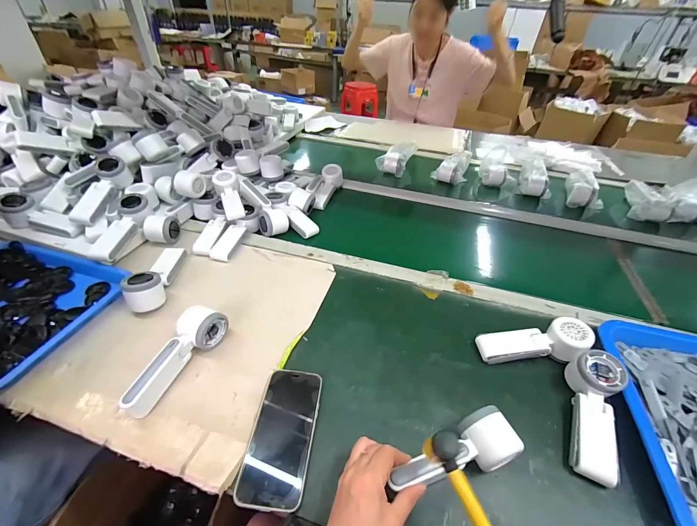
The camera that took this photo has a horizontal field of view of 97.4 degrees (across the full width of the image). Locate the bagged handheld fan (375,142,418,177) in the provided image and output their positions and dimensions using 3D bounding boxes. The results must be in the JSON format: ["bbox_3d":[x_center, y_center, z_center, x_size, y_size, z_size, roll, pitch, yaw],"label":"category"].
[{"bbox_3d":[0.158,-0.355,1.029,0.099,0.064,0.149,20,43,19],"label":"bagged handheld fan"}]

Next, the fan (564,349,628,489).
[{"bbox_3d":[0.328,0.196,0.403,0.055,0.055,0.162,19,44,18],"label":"fan"}]

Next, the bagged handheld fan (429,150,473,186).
[{"bbox_3d":[0.332,-0.302,0.972,0.113,0.070,0.079,-18,45,-22],"label":"bagged handheld fan"}]

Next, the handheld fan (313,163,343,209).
[{"bbox_3d":[-0.063,-0.206,0.861,0.058,0.051,0.167,13,59,10],"label":"handheld fan"}]

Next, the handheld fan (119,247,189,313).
[{"bbox_3d":[-0.358,0.022,0.578,0.050,0.057,0.158,0,31,-4],"label":"handheld fan"}]

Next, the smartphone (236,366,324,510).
[{"bbox_3d":[-0.084,0.218,0.396,0.077,0.017,0.160,6,40,3],"label":"smartphone"}]

